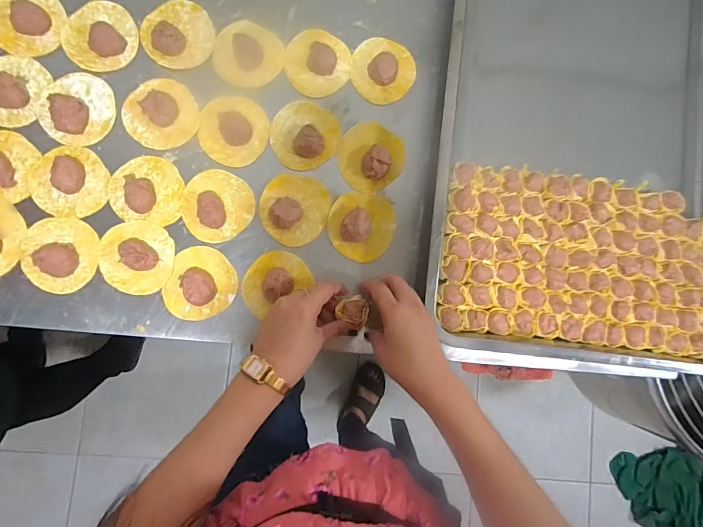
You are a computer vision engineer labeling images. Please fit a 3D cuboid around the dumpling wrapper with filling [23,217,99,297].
[{"bbox_3d":[-0.322,-0.010,0.434,0.076,0.020,0.082,1,85,-6],"label":"dumpling wrapper with filling"}]

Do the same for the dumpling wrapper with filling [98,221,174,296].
[{"bbox_3d":[-0.241,-0.008,0.438,0.077,0.023,0.080,1,85,-6],"label":"dumpling wrapper with filling"}]

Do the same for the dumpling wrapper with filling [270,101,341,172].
[{"bbox_3d":[-0.054,-0.156,0.470,0.080,0.020,0.081,1,85,-6],"label":"dumpling wrapper with filling"}]

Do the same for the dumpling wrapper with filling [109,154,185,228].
[{"bbox_3d":[-0.233,-0.086,0.449,0.080,0.019,0.075,9,84,-5],"label":"dumpling wrapper with filling"}]

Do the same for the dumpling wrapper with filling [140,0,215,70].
[{"bbox_3d":[-0.206,-0.275,0.465,0.080,0.022,0.083,1,85,-6],"label":"dumpling wrapper with filling"}]

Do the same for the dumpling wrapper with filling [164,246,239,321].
[{"bbox_3d":[-0.173,0.022,0.444,0.080,0.020,0.077,1,85,-6],"label":"dumpling wrapper with filling"}]

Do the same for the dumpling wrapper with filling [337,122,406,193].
[{"bbox_3d":[0.023,-0.133,0.481,0.077,0.018,0.083,1,85,-6],"label":"dumpling wrapper with filling"}]

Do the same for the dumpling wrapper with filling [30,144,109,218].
[{"bbox_3d":[-0.318,-0.093,0.443,0.077,0.020,0.082,1,85,-6],"label":"dumpling wrapper with filling"}]

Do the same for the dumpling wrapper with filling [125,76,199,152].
[{"bbox_3d":[-0.223,-0.177,0.456,0.078,0.020,0.084,1,85,-6],"label":"dumpling wrapper with filling"}]

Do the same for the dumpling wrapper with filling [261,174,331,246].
[{"bbox_3d":[-0.068,-0.065,0.464,0.079,0.017,0.082,1,85,-6],"label":"dumpling wrapper with filling"}]

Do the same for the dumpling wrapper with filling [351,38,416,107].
[{"bbox_3d":[0.040,-0.243,0.494,0.080,0.019,0.080,1,85,-6],"label":"dumpling wrapper with filling"}]

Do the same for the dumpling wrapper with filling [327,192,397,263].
[{"bbox_3d":[0.014,-0.047,0.470,0.079,0.022,0.083,1,85,-6],"label":"dumpling wrapper with filling"}]

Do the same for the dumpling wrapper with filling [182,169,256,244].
[{"bbox_3d":[-0.156,-0.069,0.453,0.081,0.021,0.081,1,85,-6],"label":"dumpling wrapper with filling"}]

